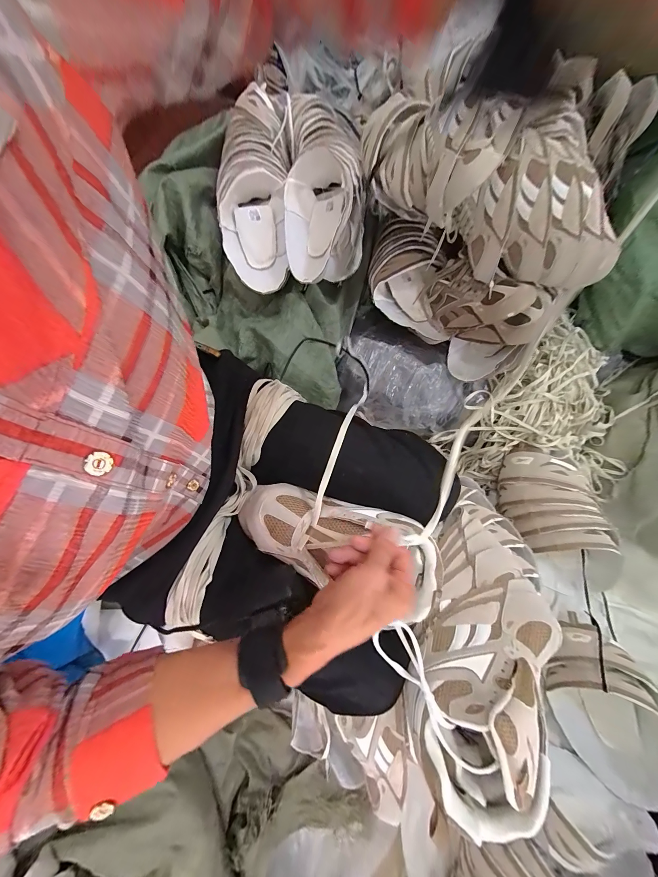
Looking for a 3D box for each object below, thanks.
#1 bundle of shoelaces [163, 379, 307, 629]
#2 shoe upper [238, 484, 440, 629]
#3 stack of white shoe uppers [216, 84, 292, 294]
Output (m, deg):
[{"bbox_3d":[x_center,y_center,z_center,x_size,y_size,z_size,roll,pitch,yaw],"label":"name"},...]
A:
[{"bbox_3d":[-0.127,0.066,0.387,0.062,0.057,0.322,22,79,4],"label":"bundle of shoelaces"},{"bbox_3d":[0.002,0.125,0.352,0.241,0.054,0.108,11,77,19],"label":"shoe upper"},{"bbox_3d":[-0.163,-0.527,0.630,0.147,0.096,0.407,-1,78,-1],"label":"stack of white shoe uppers"}]

